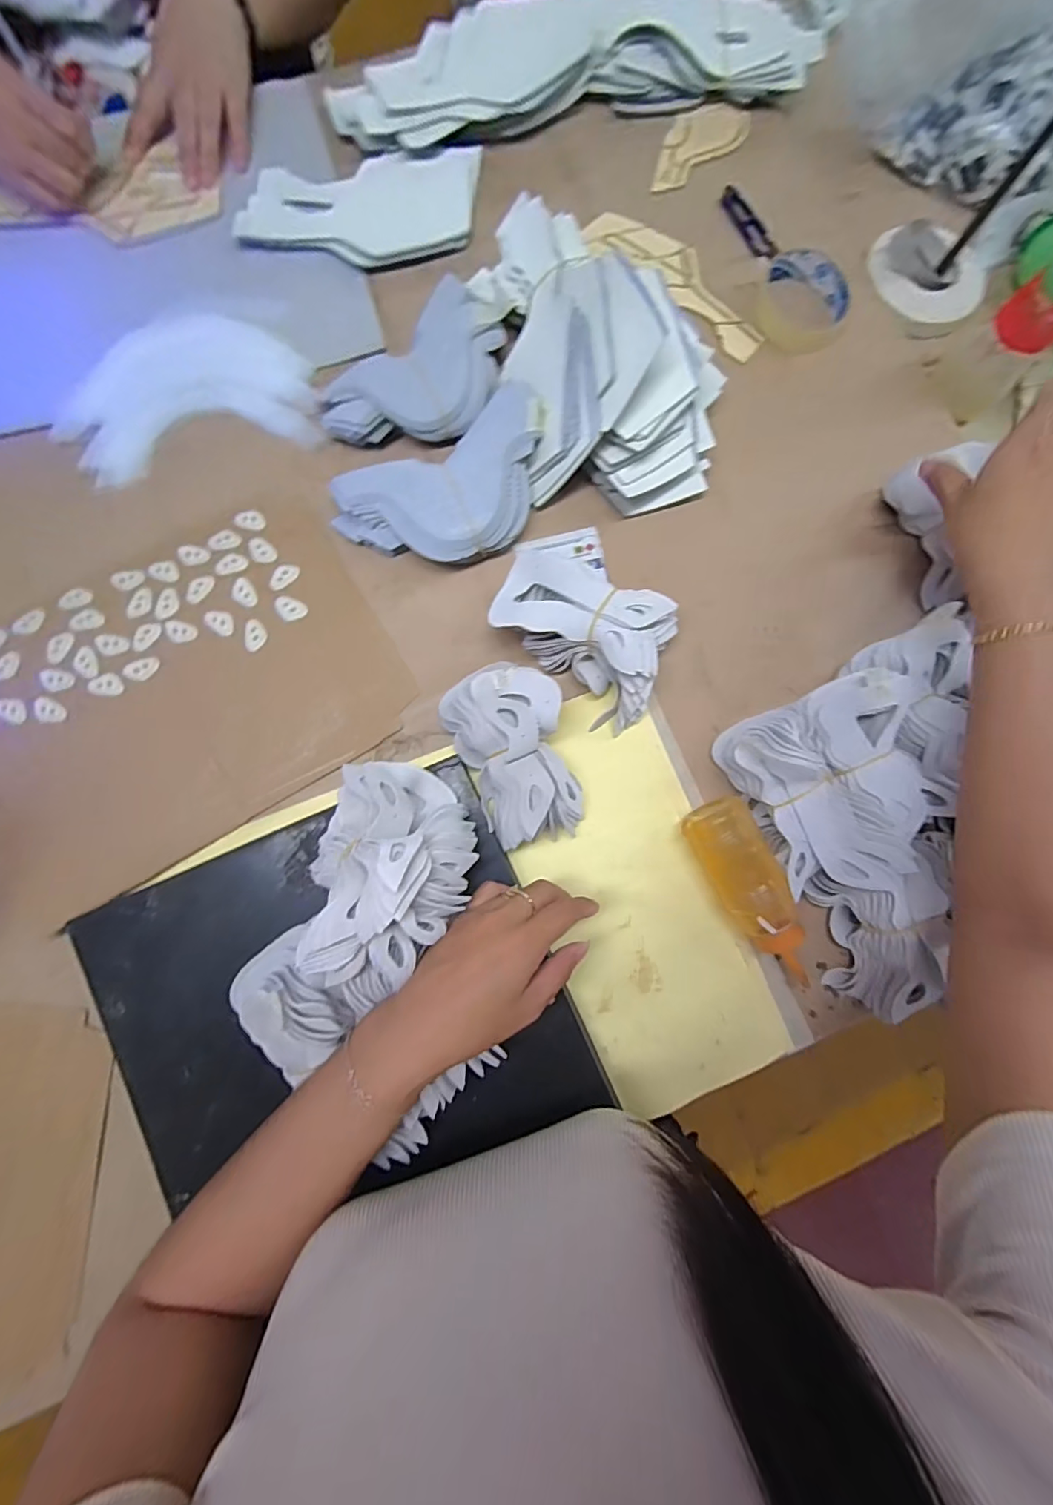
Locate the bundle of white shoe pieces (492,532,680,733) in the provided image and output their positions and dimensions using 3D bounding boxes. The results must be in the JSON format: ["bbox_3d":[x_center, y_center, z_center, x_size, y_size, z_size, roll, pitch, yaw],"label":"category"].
[{"bbox_3d":[0.053,-0.111,0.416,0.159,0.062,0.121,42,83,4],"label":"bundle of white shoe pieces"}]

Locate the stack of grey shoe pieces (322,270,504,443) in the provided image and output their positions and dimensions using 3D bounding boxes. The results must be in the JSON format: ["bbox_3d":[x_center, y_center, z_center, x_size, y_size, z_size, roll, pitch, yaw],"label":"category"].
[{"bbox_3d":[-0.086,-0.317,0.449,0.112,0.035,0.172,43,83,4],"label":"stack of grey shoe pieces"}]

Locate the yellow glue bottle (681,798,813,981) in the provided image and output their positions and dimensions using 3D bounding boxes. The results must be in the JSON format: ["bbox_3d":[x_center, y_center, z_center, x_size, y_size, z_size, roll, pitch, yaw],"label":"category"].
[{"bbox_3d":[0.172,0.107,0.399,0.050,0.043,0.147,-28,84,-5],"label":"yellow glue bottle"}]

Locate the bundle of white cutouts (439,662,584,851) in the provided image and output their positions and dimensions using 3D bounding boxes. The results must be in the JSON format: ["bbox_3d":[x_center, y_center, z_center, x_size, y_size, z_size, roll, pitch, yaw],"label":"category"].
[{"bbox_3d":[-0.006,0.002,0.398,0.081,0.055,0.131,-24,84,-5],"label":"bundle of white cutouts"}]

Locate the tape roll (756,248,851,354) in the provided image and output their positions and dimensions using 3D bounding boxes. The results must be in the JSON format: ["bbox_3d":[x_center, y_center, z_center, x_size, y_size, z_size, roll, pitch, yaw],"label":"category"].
[{"bbox_3d":[0.257,-0.417,0.488,0.080,0.021,0.089,-12,83,-3],"label":"tape roll"}]

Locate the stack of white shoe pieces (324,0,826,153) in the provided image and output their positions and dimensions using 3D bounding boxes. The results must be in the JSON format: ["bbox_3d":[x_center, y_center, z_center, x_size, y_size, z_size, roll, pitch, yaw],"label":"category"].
[{"bbox_3d":[0.043,-0.667,0.503,0.454,0.036,0.125,-12,83,-3],"label":"stack of white shoe pieces"}]

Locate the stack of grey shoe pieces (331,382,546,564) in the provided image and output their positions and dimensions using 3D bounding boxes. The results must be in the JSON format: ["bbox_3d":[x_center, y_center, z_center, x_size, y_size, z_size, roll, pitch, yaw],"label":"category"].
[{"bbox_3d":[-0.059,-0.210,0.430,0.185,0.044,0.109,-29,84,-5],"label":"stack of grey shoe pieces"}]

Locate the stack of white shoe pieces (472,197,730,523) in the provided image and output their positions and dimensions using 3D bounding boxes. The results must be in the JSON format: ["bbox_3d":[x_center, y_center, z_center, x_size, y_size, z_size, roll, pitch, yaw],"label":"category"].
[{"bbox_3d":[0.067,-0.335,0.434,0.181,0.086,0.256,-18,84,-4],"label":"stack of white shoe pieces"}]

